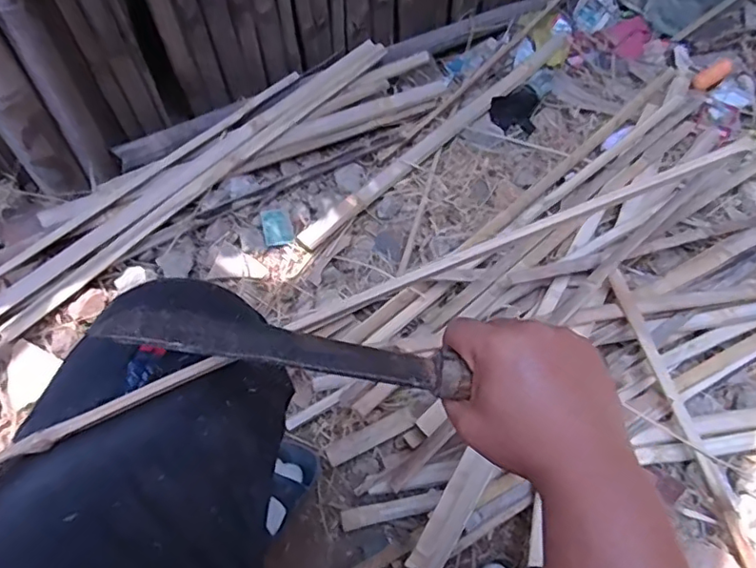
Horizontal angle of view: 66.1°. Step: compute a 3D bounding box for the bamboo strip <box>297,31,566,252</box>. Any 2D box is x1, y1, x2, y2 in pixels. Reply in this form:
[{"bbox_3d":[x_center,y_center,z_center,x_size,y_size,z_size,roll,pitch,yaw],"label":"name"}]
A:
[{"bbox_3d":[0.137,-0.297,1.080,0.043,0.017,0.743,39,64,19],"label":"bamboo strip"}]

